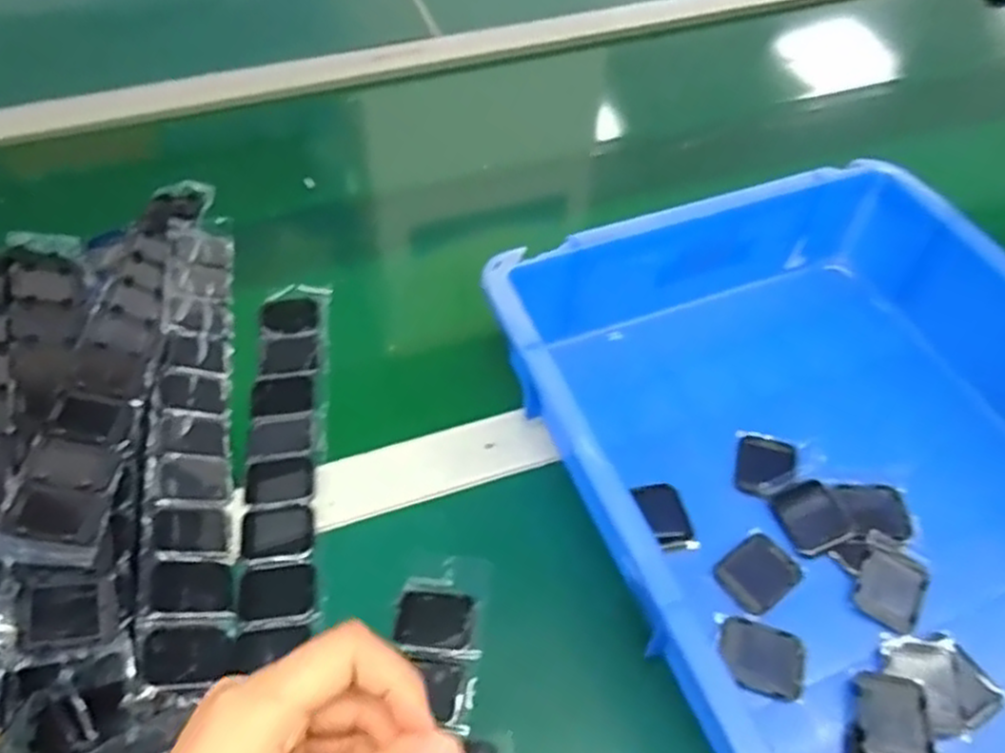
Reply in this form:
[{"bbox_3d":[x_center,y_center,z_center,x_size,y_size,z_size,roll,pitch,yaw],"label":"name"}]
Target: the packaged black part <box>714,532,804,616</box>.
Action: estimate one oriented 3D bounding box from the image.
[{"bbox_3d":[0.132,0.101,0.391,0.038,0.004,0.032,-32,59,-23],"label":"packaged black part"}]

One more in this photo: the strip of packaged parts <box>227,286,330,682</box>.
[{"bbox_3d":[-0.127,0.042,0.450,0.041,0.015,0.253,-5,52,-5],"label":"strip of packaged parts"}]

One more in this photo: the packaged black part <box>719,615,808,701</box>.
[{"bbox_3d":[0.124,0.135,0.362,0.040,0.006,0.036,13,53,9],"label":"packaged black part"}]

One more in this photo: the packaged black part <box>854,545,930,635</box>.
[{"bbox_3d":[0.199,0.109,0.387,0.032,0.006,0.041,30,58,21],"label":"packaged black part"}]

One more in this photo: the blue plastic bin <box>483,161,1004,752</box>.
[{"bbox_3d":[0.216,0.072,0.377,0.317,0.080,0.430,-17,54,-14],"label":"blue plastic bin"}]

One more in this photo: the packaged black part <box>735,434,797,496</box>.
[{"bbox_3d":[0.150,0.052,0.432,0.031,0.007,0.036,16,54,12],"label":"packaged black part"}]

